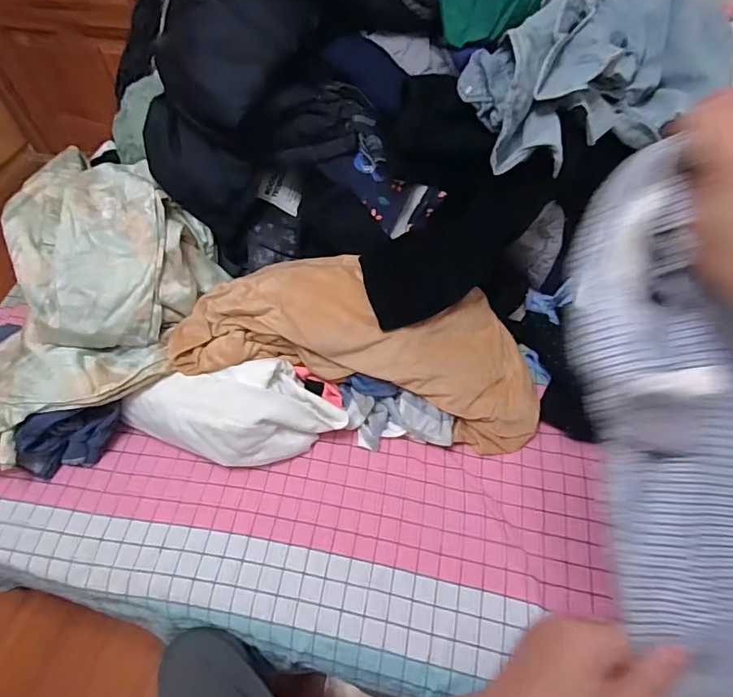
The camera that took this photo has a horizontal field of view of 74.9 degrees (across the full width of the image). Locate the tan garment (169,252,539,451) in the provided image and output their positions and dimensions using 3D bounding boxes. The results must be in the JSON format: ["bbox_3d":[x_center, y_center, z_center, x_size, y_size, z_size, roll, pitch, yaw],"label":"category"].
[{"bbox_3d":[-0.001,-0.022,0.738,0.569,0.132,0.220,14,56,-2],"label":"tan garment"}]

